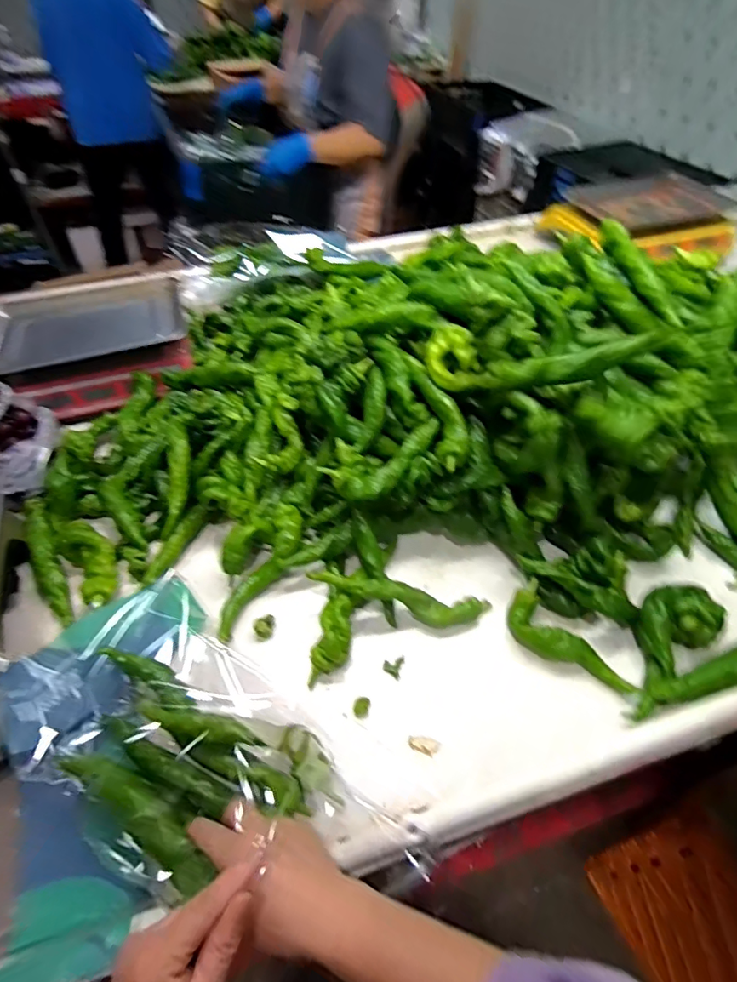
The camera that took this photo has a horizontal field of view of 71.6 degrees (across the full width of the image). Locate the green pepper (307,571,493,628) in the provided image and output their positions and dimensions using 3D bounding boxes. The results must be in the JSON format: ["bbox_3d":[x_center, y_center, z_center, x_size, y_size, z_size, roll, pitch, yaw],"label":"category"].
[{"bbox_3d":[0.037,0.122,0.588,0.208,0.031,0.036,15,49,-3],"label":"green pepper"}]

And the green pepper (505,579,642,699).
[{"bbox_3d":[0.213,0.170,0.557,0.053,0.033,0.151,-30,54,-23],"label":"green pepper"}]

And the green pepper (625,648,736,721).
[{"bbox_3d":[0.368,0.180,0.522,0.220,0.027,0.031,-15,49,-12],"label":"green pepper"}]

